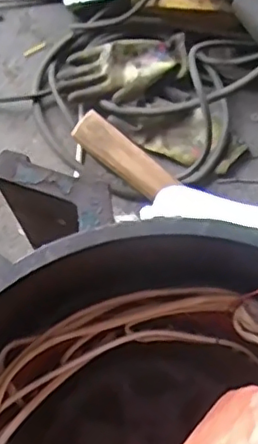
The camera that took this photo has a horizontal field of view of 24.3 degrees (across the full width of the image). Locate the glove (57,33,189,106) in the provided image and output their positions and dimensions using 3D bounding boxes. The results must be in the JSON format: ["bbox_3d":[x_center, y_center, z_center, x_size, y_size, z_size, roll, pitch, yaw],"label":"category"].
[{"bbox_3d":[-0.005,-0.230,0.917,0.199,0.032,0.110,-13,69,-6],"label":"glove"}]

